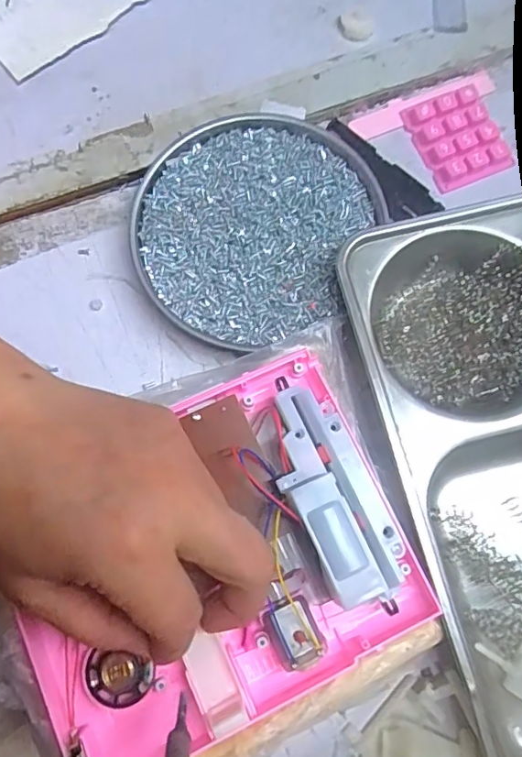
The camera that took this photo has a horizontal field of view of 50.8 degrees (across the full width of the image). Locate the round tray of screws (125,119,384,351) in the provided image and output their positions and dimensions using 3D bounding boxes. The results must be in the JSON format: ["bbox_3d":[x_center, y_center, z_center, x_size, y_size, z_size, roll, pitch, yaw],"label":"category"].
[{"bbox_3d":[-0.005,-0.084,0.304,0.122,0.017,0.134,0,76,0],"label":"round tray of screws"}]

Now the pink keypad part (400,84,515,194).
[{"bbox_3d":[0.118,-0.144,0.329,0.044,0.010,0.059,-20,77,-5],"label":"pink keypad part"}]

